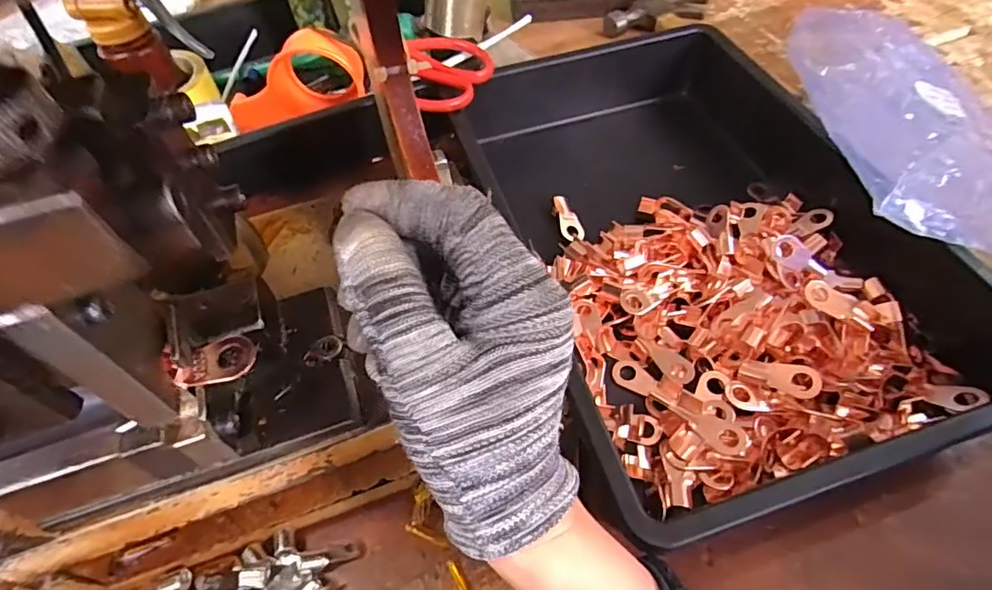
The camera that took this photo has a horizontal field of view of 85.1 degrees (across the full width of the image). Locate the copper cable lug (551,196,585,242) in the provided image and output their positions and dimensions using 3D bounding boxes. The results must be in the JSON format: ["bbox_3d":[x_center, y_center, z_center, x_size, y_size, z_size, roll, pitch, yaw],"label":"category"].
[{"bbox_3d":[0.055,-0.058,0.415,0.019,0.010,0.042,-15,54,-9],"label":"copper cable lug"}]

